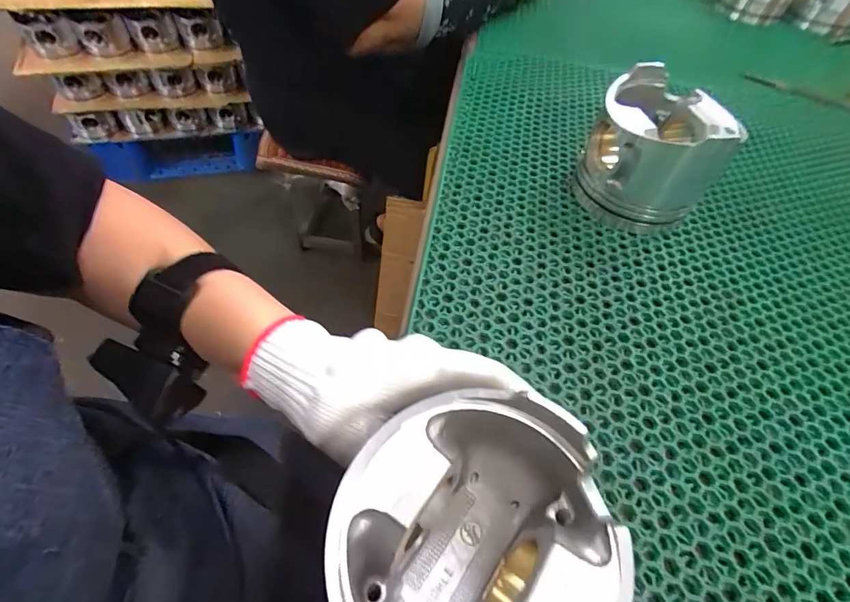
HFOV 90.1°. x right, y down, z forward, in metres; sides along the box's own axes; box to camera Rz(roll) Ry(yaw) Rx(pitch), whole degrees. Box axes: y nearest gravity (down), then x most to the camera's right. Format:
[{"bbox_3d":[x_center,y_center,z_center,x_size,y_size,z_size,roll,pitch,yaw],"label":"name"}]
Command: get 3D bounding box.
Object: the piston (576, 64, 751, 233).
[{"bbox_3d":[0.206,-0.134,0.386,0.107,0.098,0.115,36,59,21],"label":"piston"}]

